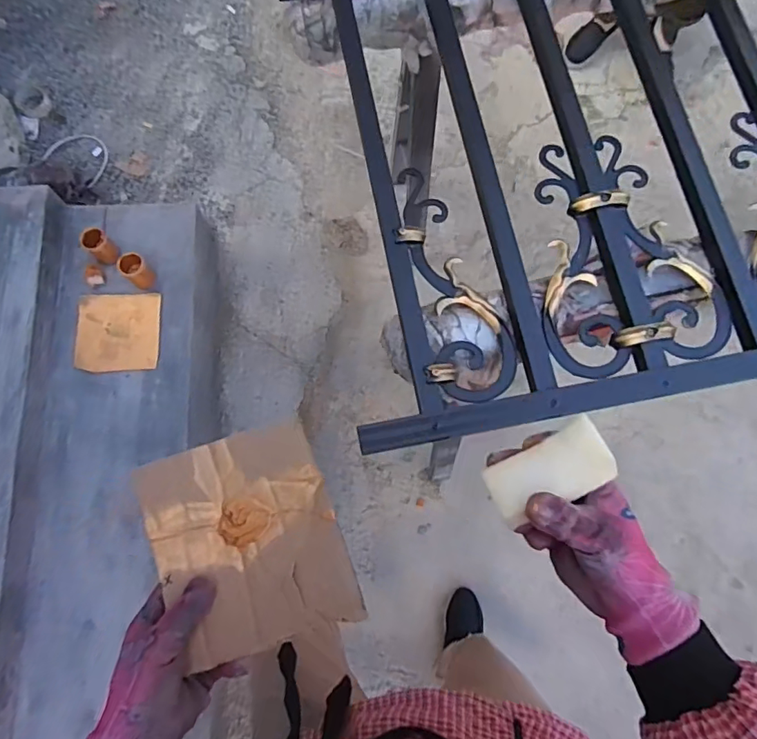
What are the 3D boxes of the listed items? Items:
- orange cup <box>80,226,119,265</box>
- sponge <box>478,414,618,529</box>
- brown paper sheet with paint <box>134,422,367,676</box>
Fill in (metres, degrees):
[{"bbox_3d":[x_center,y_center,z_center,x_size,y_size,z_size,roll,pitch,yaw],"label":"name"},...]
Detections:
[{"bbox_3d":[-0.617,-0.274,1.144,0.051,0.082,0.048,0,74,1],"label":"orange cup"},{"bbox_3d":[0.116,0.071,0.351,0.081,0.019,0.044,-28,78,5],"label":"sponge"},{"bbox_3d":[-0.099,0.126,0.384,0.135,0.013,0.150,-22,76,1],"label":"brown paper sheet with paint"}]

